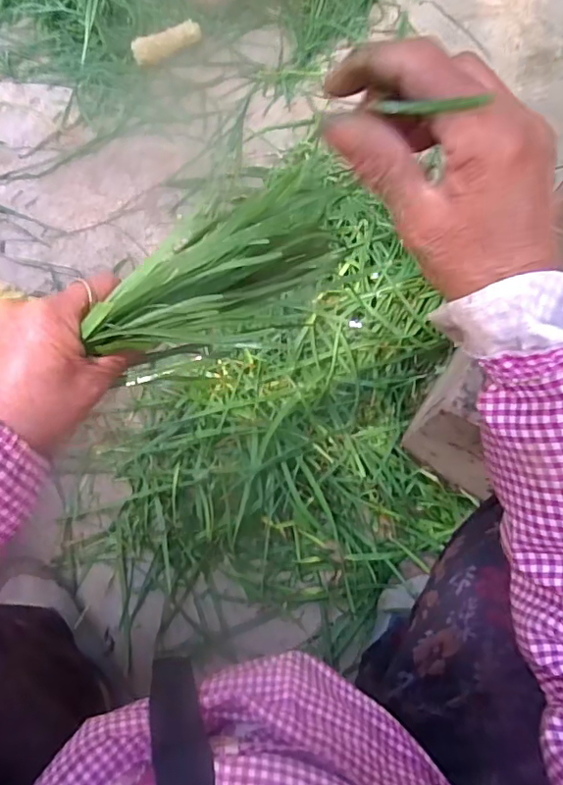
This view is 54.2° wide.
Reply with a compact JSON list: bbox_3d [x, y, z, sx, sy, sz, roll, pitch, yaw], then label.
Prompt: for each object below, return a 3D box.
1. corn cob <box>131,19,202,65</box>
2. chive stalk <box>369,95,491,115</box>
[{"bbox_3d":[-0.195,-0.598,0.936,0.118,0.033,0.031,-20,73,-10],"label":"corn cob"},{"bbox_3d":[0.055,-0.108,0.208,0.041,0.005,0.004,12,70,29],"label":"chive stalk"}]

